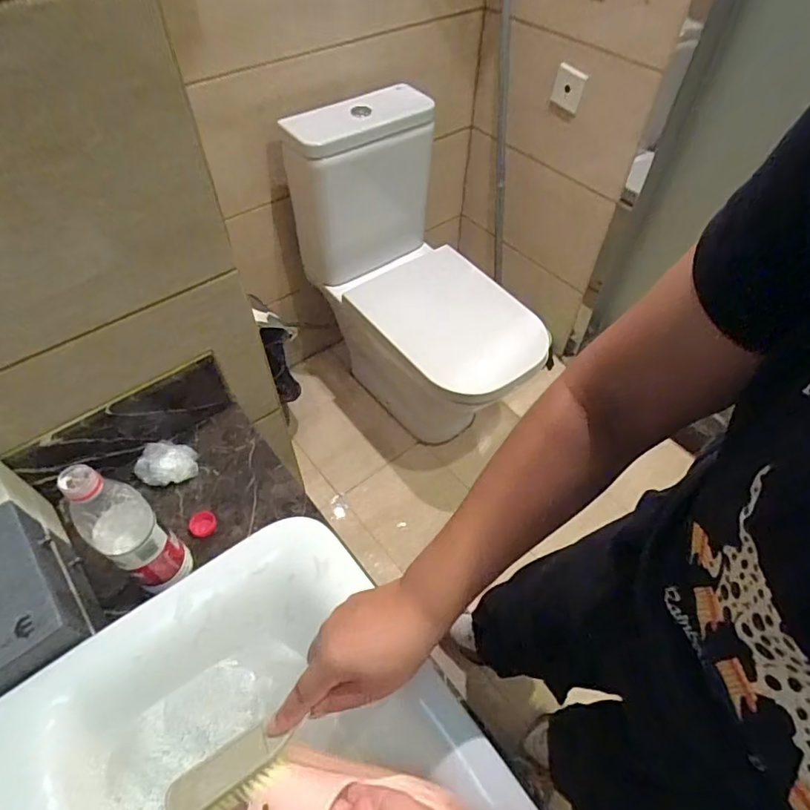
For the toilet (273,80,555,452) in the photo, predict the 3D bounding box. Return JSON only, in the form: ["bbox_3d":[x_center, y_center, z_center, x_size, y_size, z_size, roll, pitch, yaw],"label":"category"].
[{"bbox_3d":[0.004,-0.308,1.385,0.421,0.802,0.712,-23,56,-17],"label":"toilet"}]

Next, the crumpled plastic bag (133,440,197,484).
[{"bbox_3d":[-0.327,0.078,0.701,0.076,0.034,0.054,-11,53,-9],"label":"crumpled plastic bag"}]

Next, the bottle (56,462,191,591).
[{"bbox_3d":[-0.290,0.132,0.543,0.074,0.205,0.066,30,58,21],"label":"bottle"}]

